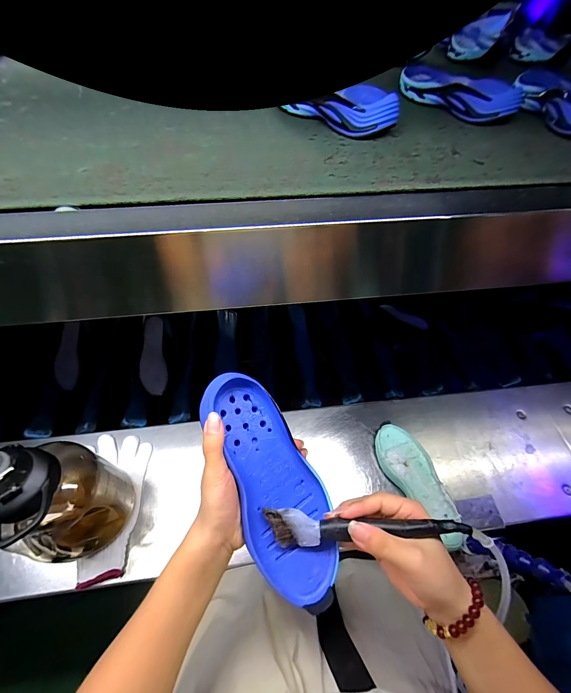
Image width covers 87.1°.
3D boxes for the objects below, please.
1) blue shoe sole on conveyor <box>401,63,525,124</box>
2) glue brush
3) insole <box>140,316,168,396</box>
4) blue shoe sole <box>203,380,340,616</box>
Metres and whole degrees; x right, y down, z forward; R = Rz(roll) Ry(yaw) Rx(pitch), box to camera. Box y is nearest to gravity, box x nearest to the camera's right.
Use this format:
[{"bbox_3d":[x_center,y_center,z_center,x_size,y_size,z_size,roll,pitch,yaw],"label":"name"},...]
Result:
[{"bbox_3d":[0.247,-0.382,0.445,0.086,0.035,0.219,-20,57,-15],"label":"blue shoe sole on conveyor"},{"bbox_3d":[0.069,0.160,0.265,0.173,0.027,0.027,-5,54,8],"label":"glue brush"},{"bbox_3d":[-0.294,0.019,0.669,0.054,0.006,0.175,-6,77,-6],"label":"insole"},{"bbox_3d":[-0.011,0.126,0.286,0.080,0.022,0.212,-21,80,-16],"label":"blue shoe sole"}]

